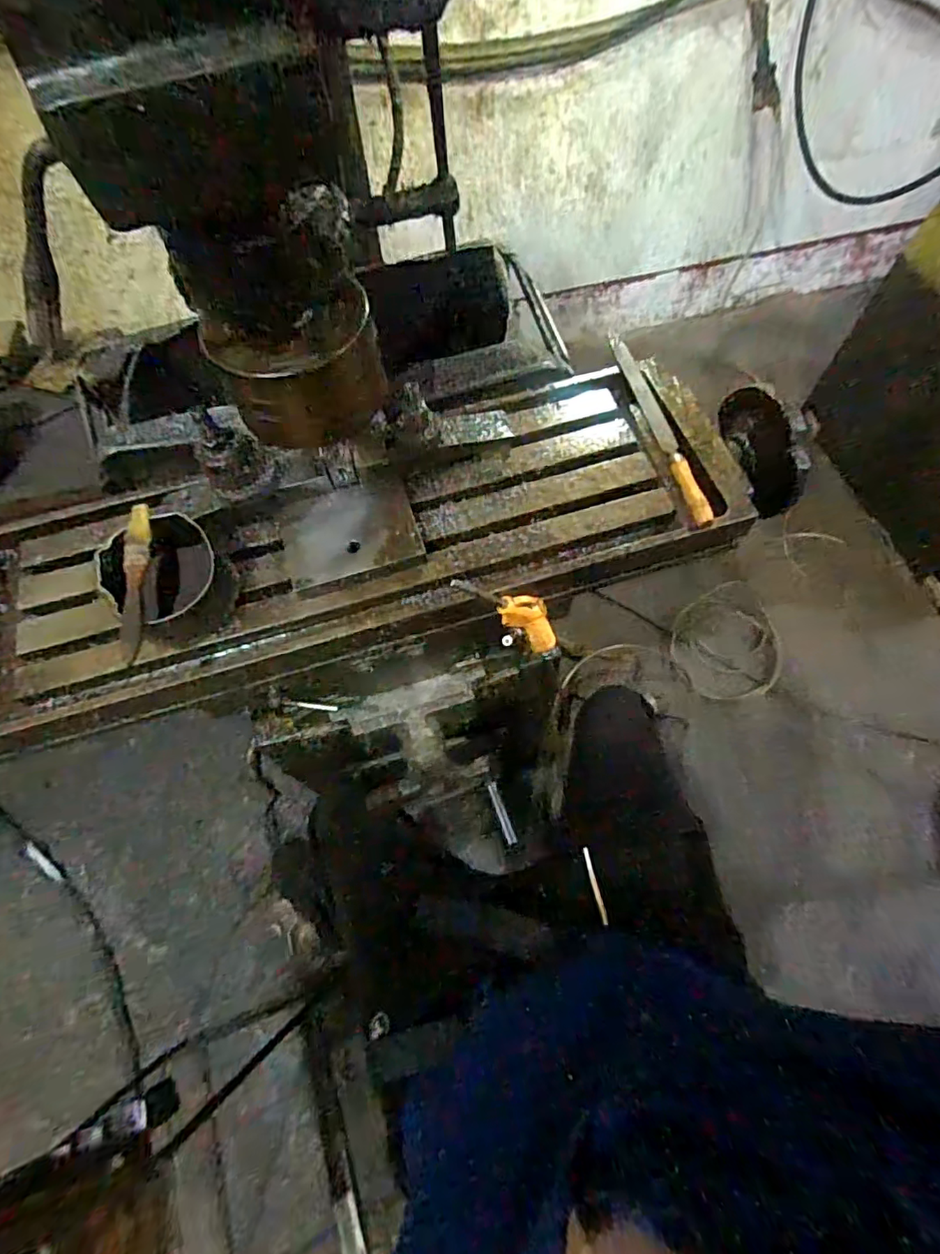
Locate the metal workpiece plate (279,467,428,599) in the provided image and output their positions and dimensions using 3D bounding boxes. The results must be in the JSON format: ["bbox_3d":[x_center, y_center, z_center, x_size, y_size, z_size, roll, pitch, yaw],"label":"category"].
[{"bbox_3d":[-0.118,-0.093,0.547,0.129,0.010,0.106,-17,71,-1],"label":"metal workpiece plate"}]

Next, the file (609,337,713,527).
[{"bbox_3d":[0.204,-0.224,0.605,0.020,0.018,0.277,-12,65,-4],"label":"file"}]

